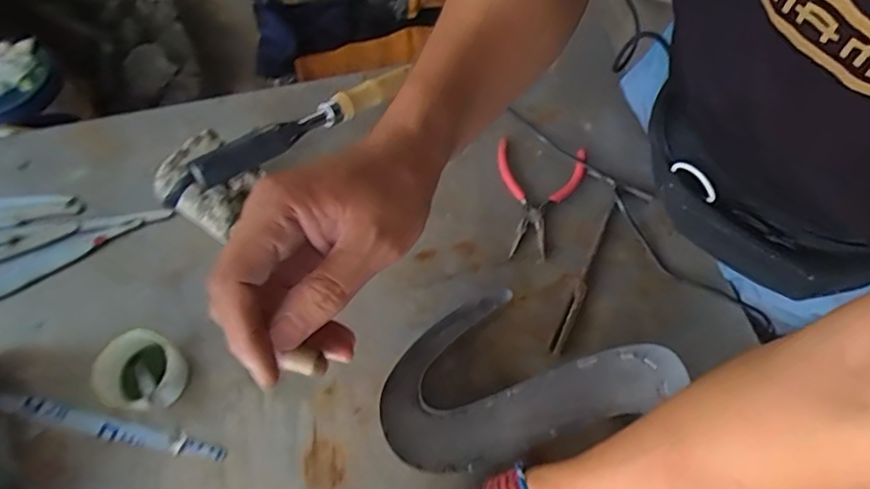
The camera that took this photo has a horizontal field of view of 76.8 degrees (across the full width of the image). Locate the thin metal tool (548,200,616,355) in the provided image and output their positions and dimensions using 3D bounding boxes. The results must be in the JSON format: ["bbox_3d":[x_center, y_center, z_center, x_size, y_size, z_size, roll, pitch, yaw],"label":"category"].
[{"bbox_3d":[0.163,0.032,0.590,0.014,0.009,0.192,27,68,6],"label":"thin metal tool"}]

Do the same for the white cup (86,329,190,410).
[{"bbox_3d":[-0.272,0.121,0.514,0.065,0.060,0.070,2,68,-4],"label":"white cup"}]

